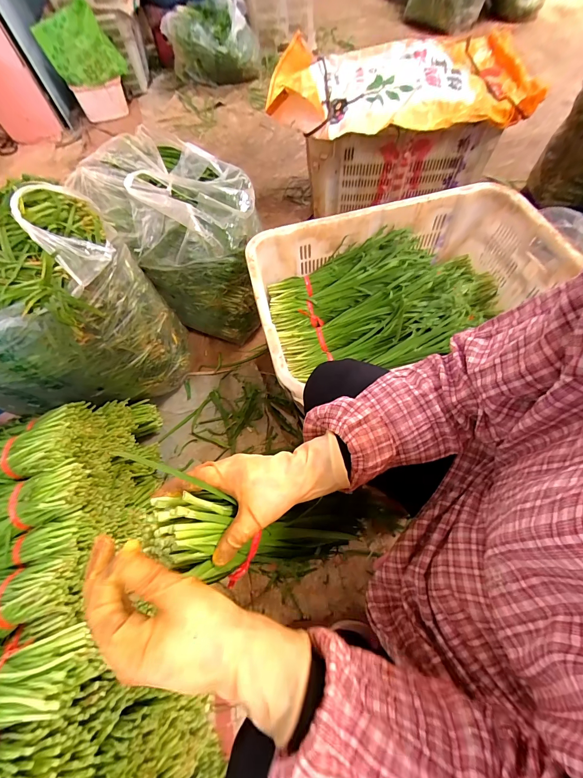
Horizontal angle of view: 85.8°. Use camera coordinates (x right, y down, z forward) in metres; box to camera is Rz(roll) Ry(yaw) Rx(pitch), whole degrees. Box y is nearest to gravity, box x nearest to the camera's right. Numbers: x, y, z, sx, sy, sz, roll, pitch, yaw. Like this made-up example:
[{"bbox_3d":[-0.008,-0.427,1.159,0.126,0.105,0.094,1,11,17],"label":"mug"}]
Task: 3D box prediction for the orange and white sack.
[{"bbox_3d":[0.359,-1.050,1.041,0.838,0.110,0.607,-2,62,3],"label":"orange and white sack"}]

